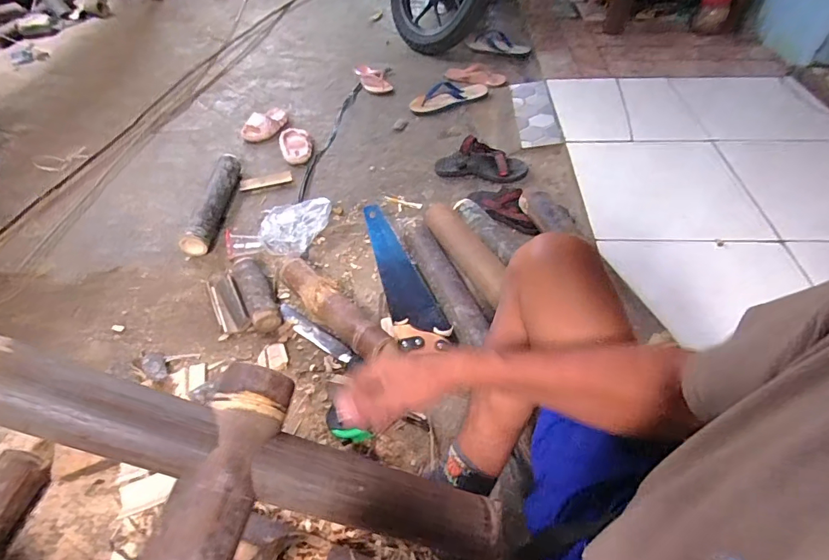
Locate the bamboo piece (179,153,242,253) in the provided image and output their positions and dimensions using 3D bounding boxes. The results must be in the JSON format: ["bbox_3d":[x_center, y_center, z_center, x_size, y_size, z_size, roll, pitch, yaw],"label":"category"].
[{"bbox_3d":[-0.532,-0.219,1.159,0.065,0.085,0.354,2,50,1],"label":"bamboo piece"}]

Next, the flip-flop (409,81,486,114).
[{"bbox_3d":[0.117,-0.634,1.503,0.281,0.064,0.103,-14,50,-10],"label":"flip-flop"}]

